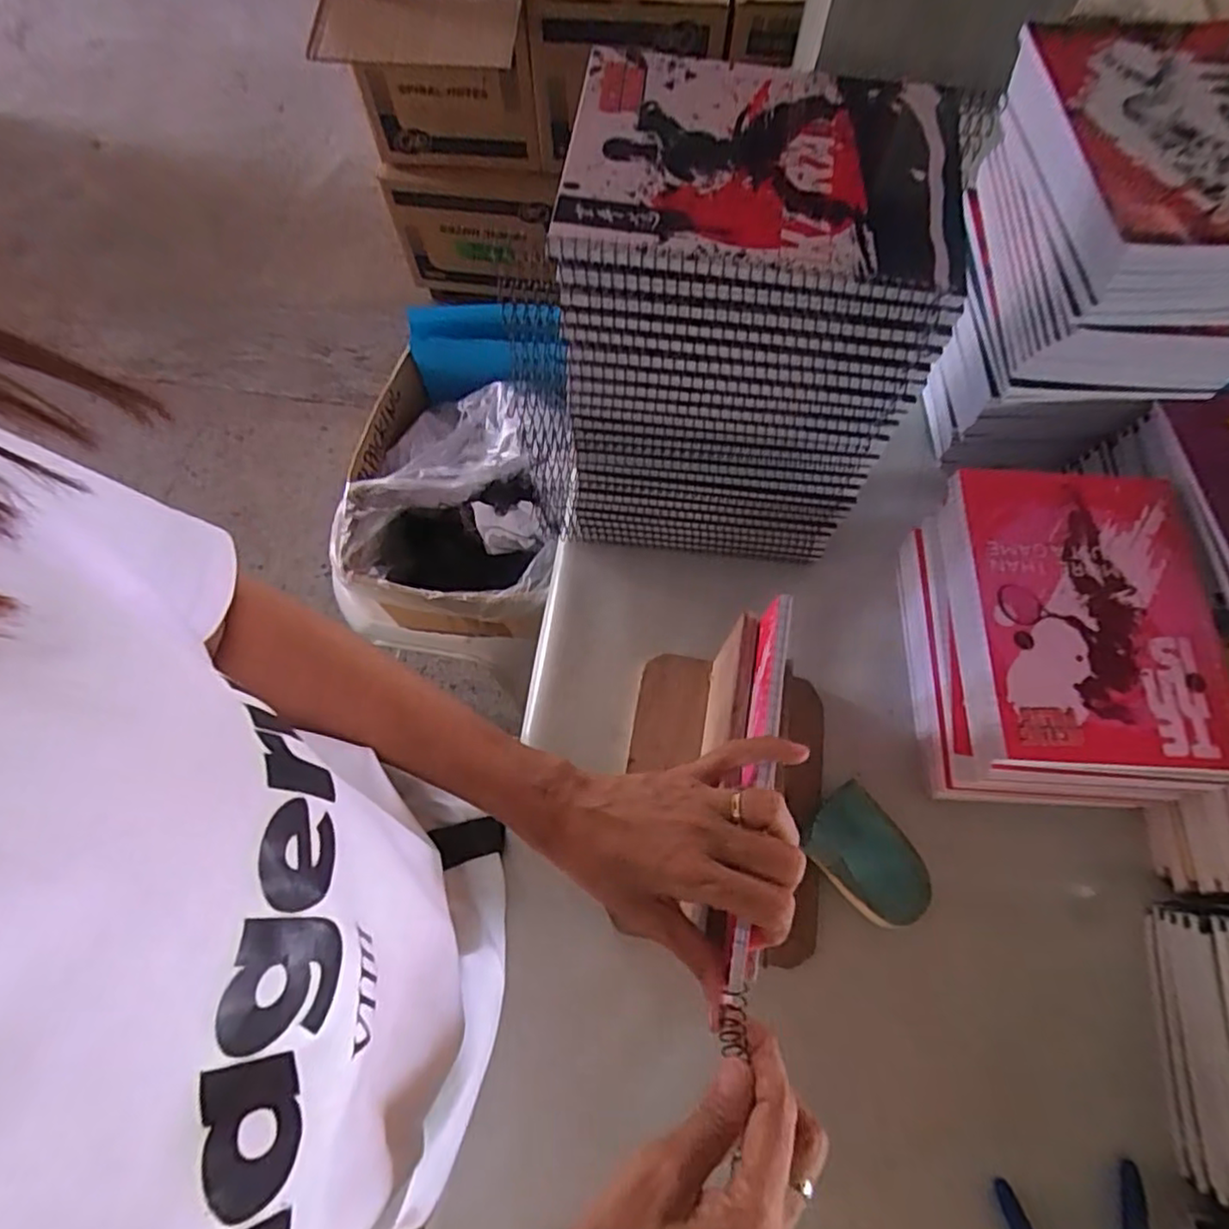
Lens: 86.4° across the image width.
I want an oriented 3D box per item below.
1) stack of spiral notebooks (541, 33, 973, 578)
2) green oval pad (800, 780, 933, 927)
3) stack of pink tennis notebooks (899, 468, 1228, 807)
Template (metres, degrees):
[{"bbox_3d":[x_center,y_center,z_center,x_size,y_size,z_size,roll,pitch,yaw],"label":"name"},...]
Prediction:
[{"bbox_3d":[0.074,-0.171,0.449,0.196,0.271,0.157,6,69,1],"label":"stack of spiral notebooks"},{"bbox_3d":[0.173,0.169,0.451,0.061,0.023,0.086,-37,73,-13],"label":"green oval pad"},{"bbox_3d":[0.302,0.021,0.463,0.154,0.114,0.208,3,69,0],"label":"stack of pink tennis notebooks"}]

